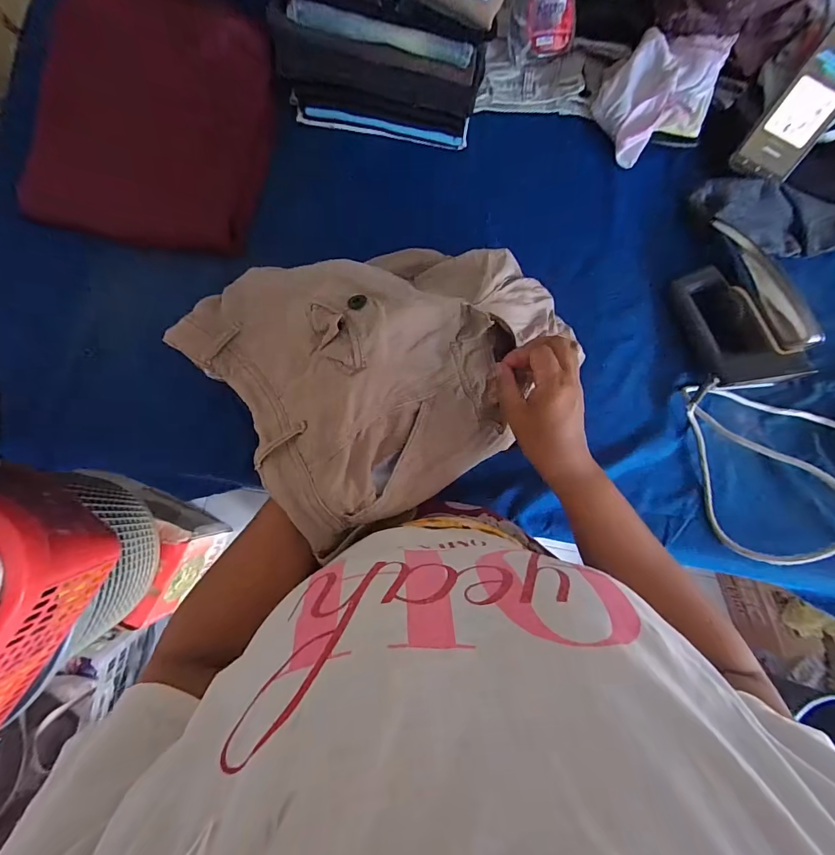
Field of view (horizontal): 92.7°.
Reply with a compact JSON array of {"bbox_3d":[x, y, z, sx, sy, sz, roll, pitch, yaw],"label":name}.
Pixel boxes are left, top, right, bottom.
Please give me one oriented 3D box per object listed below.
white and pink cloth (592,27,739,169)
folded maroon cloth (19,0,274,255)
[{"bbox_3d":[0.325,-0.450,0.531,0.150,0.067,0.126,-24,84,-6],"label":"white and pink cloth"},{"bbox_3d":[-0.318,-0.376,0.489,0.242,0.025,0.296,11,99,-20],"label":"folded maroon cloth"}]

